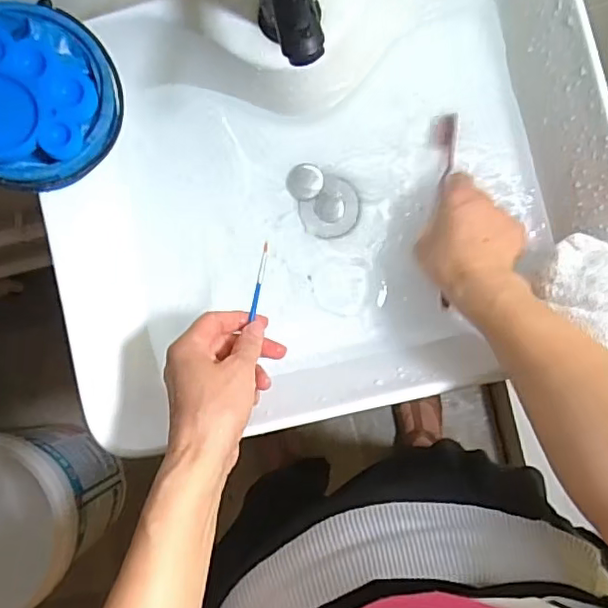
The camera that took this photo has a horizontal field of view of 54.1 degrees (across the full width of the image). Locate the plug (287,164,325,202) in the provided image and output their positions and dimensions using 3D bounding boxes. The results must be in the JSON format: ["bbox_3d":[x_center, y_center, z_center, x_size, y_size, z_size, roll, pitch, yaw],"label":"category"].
[{"bbox_3d":[0.001,-0.119,0.582,0.035,0.006,0.035,-1,86,4],"label":"plug"}]

